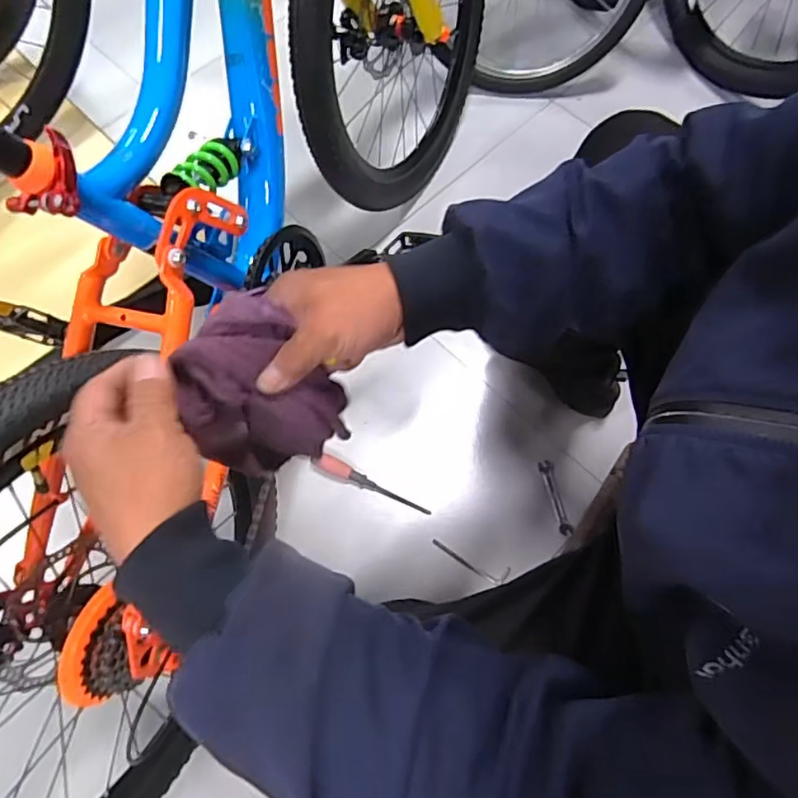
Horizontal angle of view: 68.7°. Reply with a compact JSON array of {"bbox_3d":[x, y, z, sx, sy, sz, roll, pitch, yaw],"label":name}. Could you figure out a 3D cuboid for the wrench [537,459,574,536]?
[{"bbox_3d":[0.250,0.157,0.934,0.025,0.005,0.121,-11,69,-5],"label":"wrench"}]

